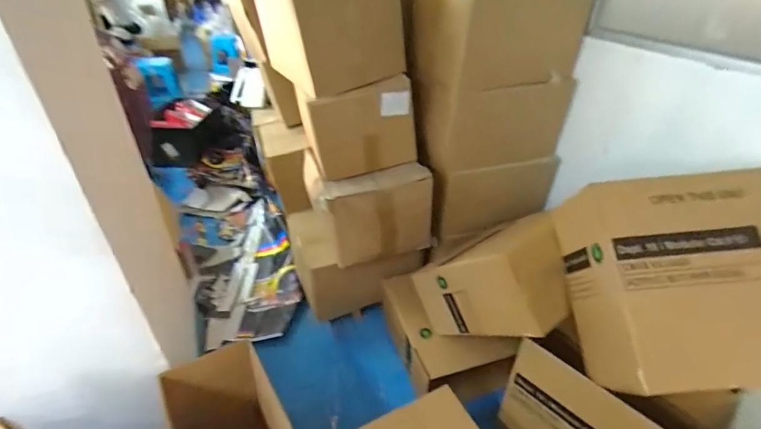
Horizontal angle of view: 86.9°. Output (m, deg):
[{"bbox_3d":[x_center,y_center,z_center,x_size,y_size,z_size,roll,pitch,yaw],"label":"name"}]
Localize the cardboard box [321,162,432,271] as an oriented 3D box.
[{"bbox_3d":[-0.022,0.004,1.525,0.404,0.324,0.162,-9,36,-12],"label":"cardboard box"}]

